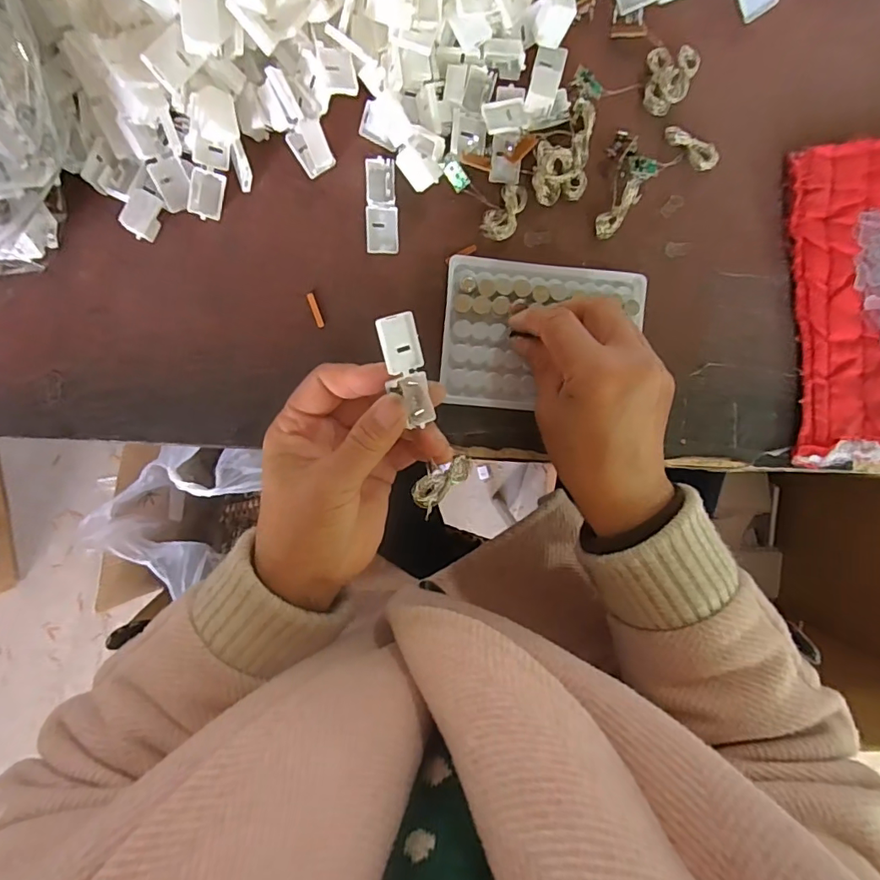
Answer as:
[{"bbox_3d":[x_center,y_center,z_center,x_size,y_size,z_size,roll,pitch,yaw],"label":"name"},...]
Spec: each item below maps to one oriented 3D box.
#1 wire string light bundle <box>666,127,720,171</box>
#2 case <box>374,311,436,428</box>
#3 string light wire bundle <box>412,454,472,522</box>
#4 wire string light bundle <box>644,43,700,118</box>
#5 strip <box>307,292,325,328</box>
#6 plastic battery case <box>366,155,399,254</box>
[{"bbox_3d":[0.167,-0.194,0.331,0.017,0.006,0.038,-41,93,-1],"label":"wire string light bundle"},{"bbox_3d":[-0.018,-0.034,0.249,0.021,0.010,0.054,-22,109,-31],"label":"case"},{"bbox_3d":[0.001,0.022,0.265,0.037,0.005,0.018,-38,94,-18],"label":"string light wire bundle"},{"bbox_3d":[0.148,-0.237,0.324,0.031,0.011,0.045,25,91,-4],"label":"wire string light bundle"},{"bbox_3d":[-0.079,-0.083,0.320,0.004,0.004,0.024,-20,93,-2],"label":"strip"},{"bbox_3d":[-0.036,-0.147,0.315,0.020,0.009,0.055,0,92,-3],"label":"plastic battery case"}]

